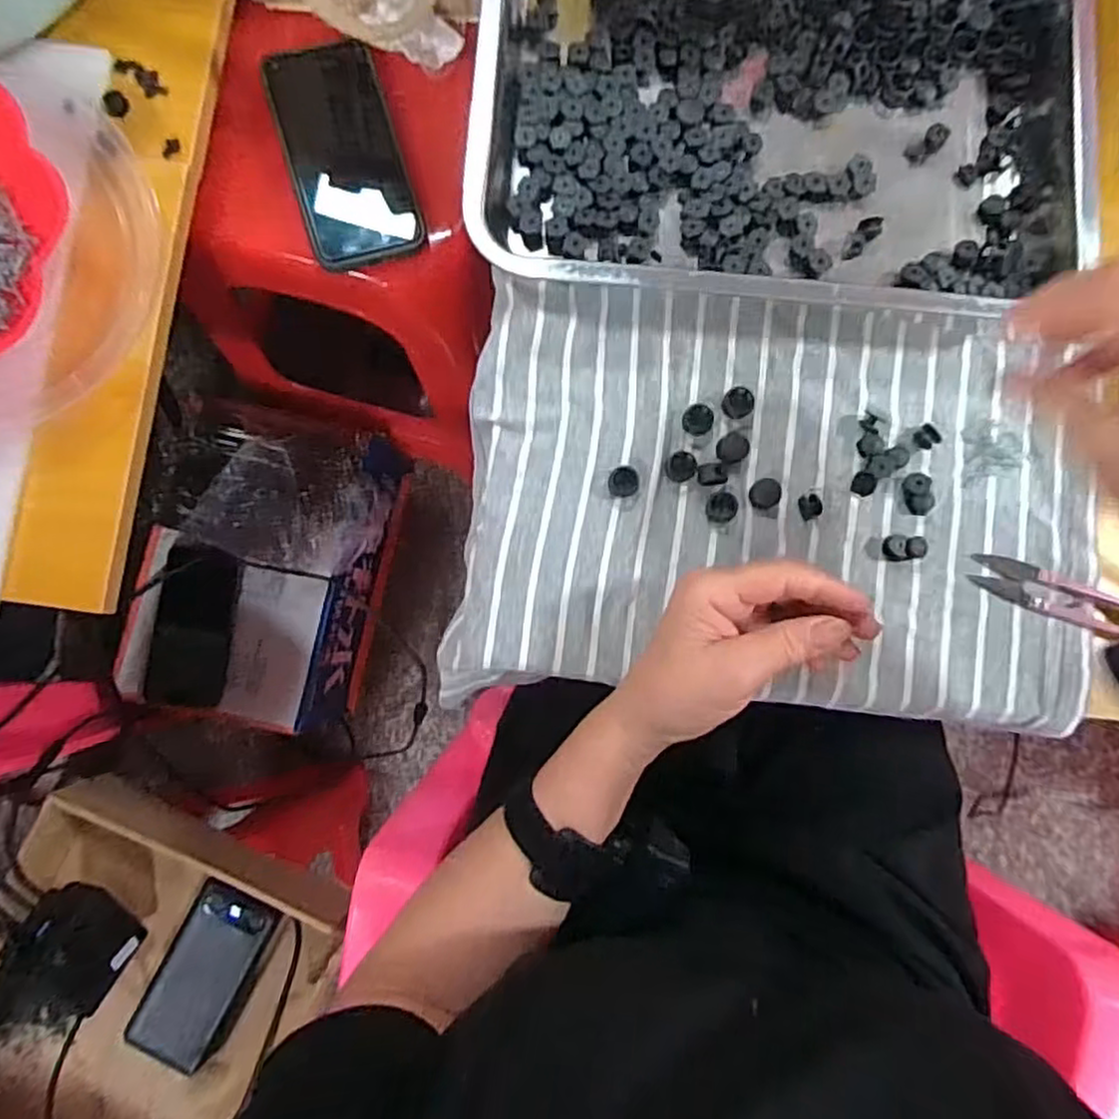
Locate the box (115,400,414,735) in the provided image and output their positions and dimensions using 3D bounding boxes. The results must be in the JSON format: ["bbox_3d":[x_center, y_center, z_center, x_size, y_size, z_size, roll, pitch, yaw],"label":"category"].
[{"bbox_3d":[-0.324,0.012,0.805,0.220,0.207,0.320,7,85,0],"label":"box"}]

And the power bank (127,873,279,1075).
[{"bbox_3d":[-0.310,0.360,0.615,0.072,0.030,0.140,26,86,1],"label":"power bank"}]

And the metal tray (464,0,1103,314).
[{"bbox_3d":[0.128,-0.286,0.413,0.342,0.036,0.282,3,86,-1],"label":"metal tray"}]

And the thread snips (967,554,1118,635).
[{"bbox_3d":[0.287,0.022,0.405,0.099,0.008,0.024,20,86,1],"label":"thread snips"}]

